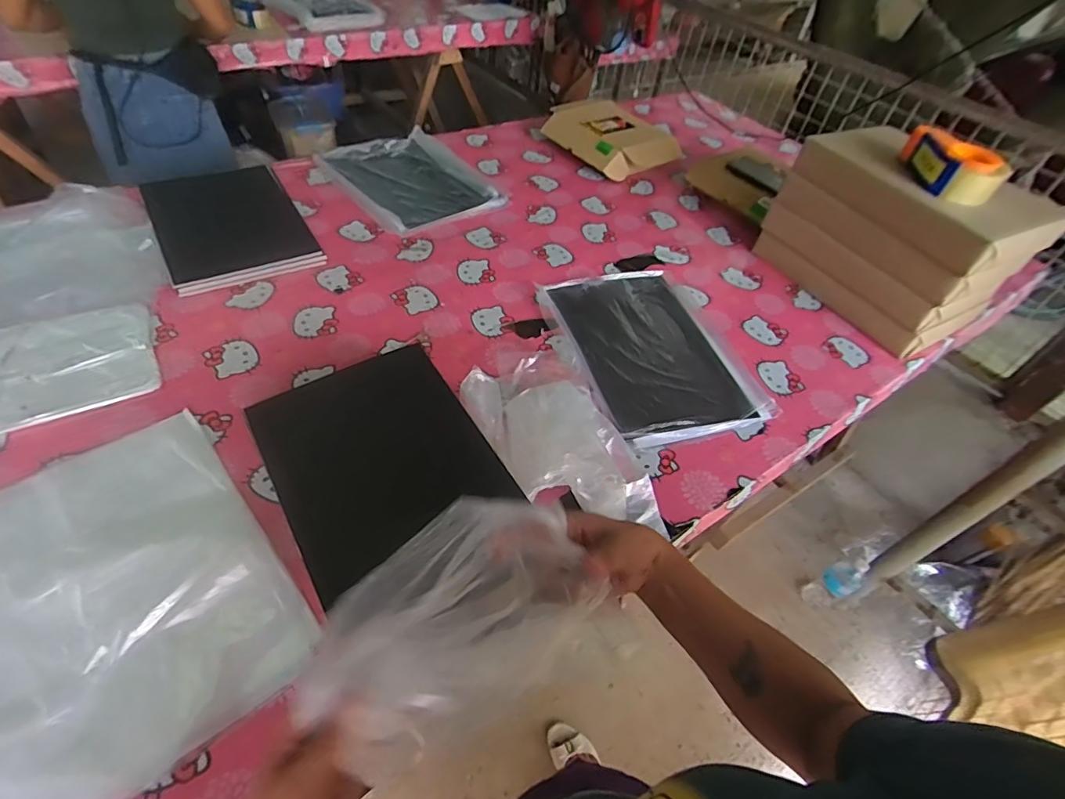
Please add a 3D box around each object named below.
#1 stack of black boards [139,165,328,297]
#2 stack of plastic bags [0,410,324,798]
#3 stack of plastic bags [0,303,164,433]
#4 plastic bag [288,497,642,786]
[{"bbox_3d":[-0.592,-0.348,1.012,0.250,0.035,0.363,-24,56,-25],"label":"stack of black boards"},{"bbox_3d":[-0.471,0.210,0.557,0.326,0.018,0.402,-31,59,-29],"label":"stack of plastic bags"},{"bbox_3d":[-0.730,-0.039,0.734,0.331,0.021,0.206,-21,54,-23],"label":"stack of plastic bags"},{"bbox_3d":[-0.044,0.154,0.372,0.223,0.070,0.136,-19,54,-21],"label":"plastic bag"}]

